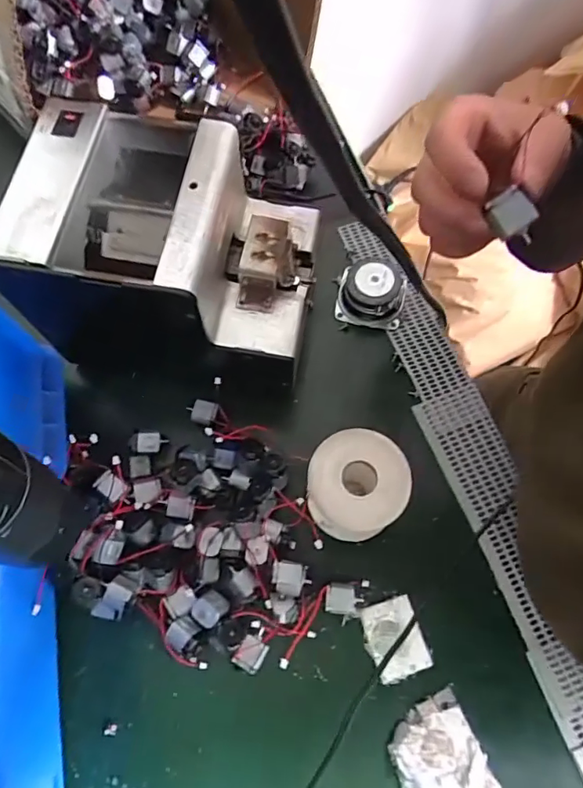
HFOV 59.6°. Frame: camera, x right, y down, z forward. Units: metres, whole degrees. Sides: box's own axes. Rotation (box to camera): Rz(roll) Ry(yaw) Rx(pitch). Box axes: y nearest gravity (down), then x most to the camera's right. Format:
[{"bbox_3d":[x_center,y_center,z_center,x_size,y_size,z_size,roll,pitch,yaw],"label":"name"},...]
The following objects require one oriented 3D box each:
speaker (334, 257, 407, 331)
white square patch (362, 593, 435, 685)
[{"bbox_3d":[0.065,-0.083,0.416,0.053,0.031,0.045,11,71,7],"label":"speaker"},{"bbox_3d":[0.069,0.163,0.338,0.036,0.004,0.047,-18,70,-3],"label":"white square patch"}]

